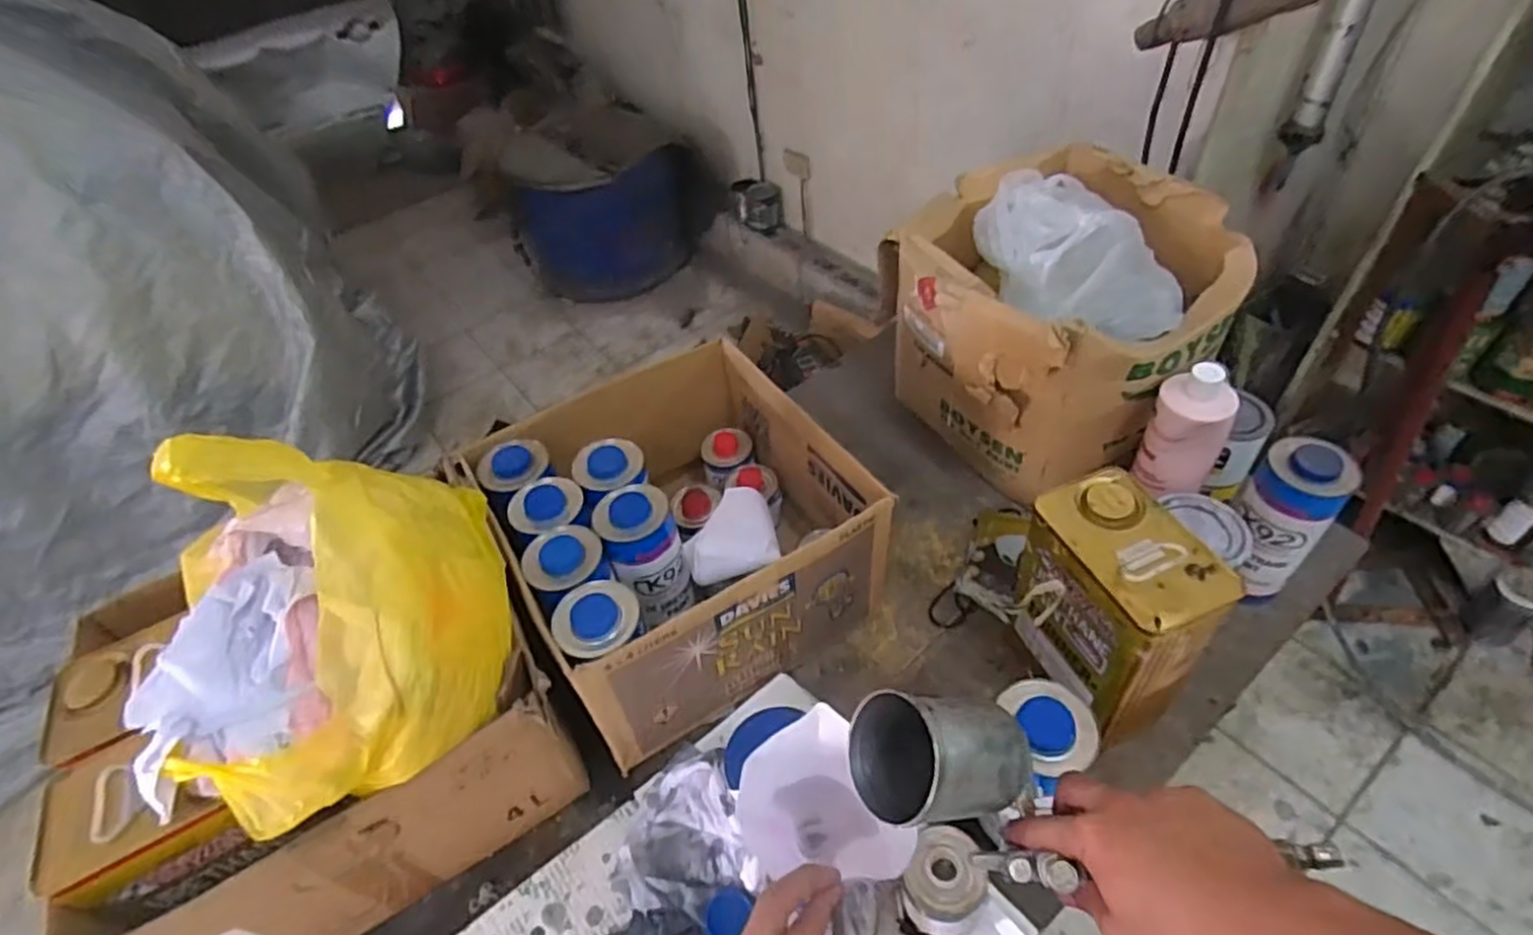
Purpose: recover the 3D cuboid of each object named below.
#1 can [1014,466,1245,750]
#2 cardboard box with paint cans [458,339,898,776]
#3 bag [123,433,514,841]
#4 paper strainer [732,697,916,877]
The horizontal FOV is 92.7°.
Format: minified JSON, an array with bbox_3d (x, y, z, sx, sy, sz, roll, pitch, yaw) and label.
[{"bbox_3d":[0.337,0.139,0.733,0.115,0.208,0.168,-23,49,-15],"label":"can"},{"bbox_3d":[-0.109,0.071,0.887,0.373,0.207,0.375,-27,50,-18],"label":"cardboard box with paint cans"},{"bbox_3d":[-0.371,0.108,0.593,0.262,0.199,0.312,-24,49,-15],"label":"bag"},{"bbox_3d":[0.037,0.256,0.522,0.097,0.091,0.110,-27,50,-18],"label":"paper strainer"}]

